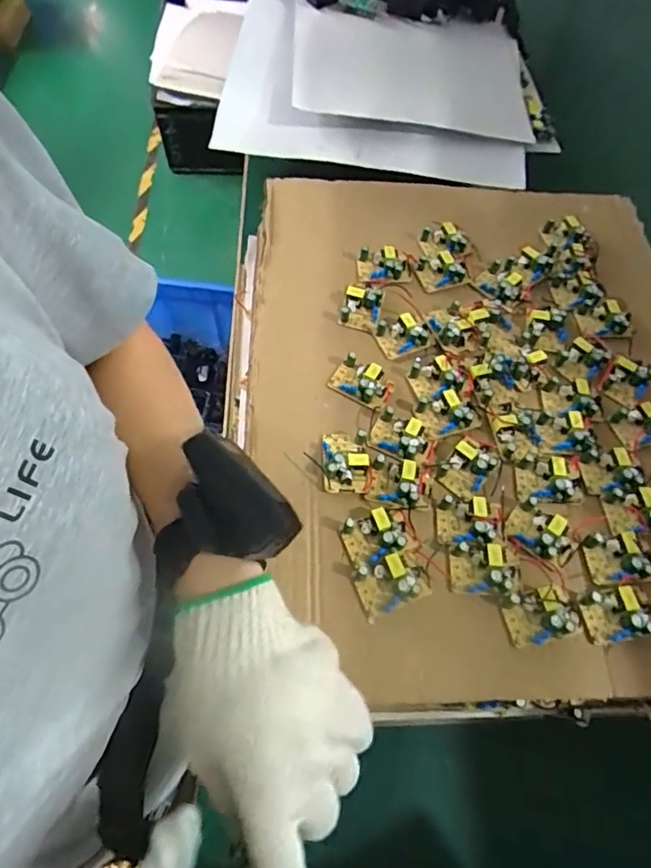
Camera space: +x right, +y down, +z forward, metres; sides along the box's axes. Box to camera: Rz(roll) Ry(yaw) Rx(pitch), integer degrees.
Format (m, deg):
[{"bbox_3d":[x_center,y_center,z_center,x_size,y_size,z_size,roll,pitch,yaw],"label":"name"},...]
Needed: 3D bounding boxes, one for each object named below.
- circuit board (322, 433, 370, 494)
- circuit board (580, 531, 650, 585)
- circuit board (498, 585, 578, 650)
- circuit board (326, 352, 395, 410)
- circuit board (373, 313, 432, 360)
[{"bbox_3d":[0.016,0.020,0.406,0.035,0.015,0.050,-1,63,-4],"label":"circuit board"},{"bbox_3d":[0.219,0.091,0.381,0.046,0.014,0.034,-3,64,-5],"label":"circuit board"},{"bbox_3d":[0.152,0.126,0.359,0.048,0.015,0.032,-9,64,-8],"label":"circuit board"},{"bbox_3d":[0.032,-0.046,0.440,0.052,0.018,0.034,30,65,11],"label":"circuit board"},{"bbox_3d":[0.071,-0.090,0.465,0.044,0.014,0.034,-17,66,-12],"label":"circuit board"}]

